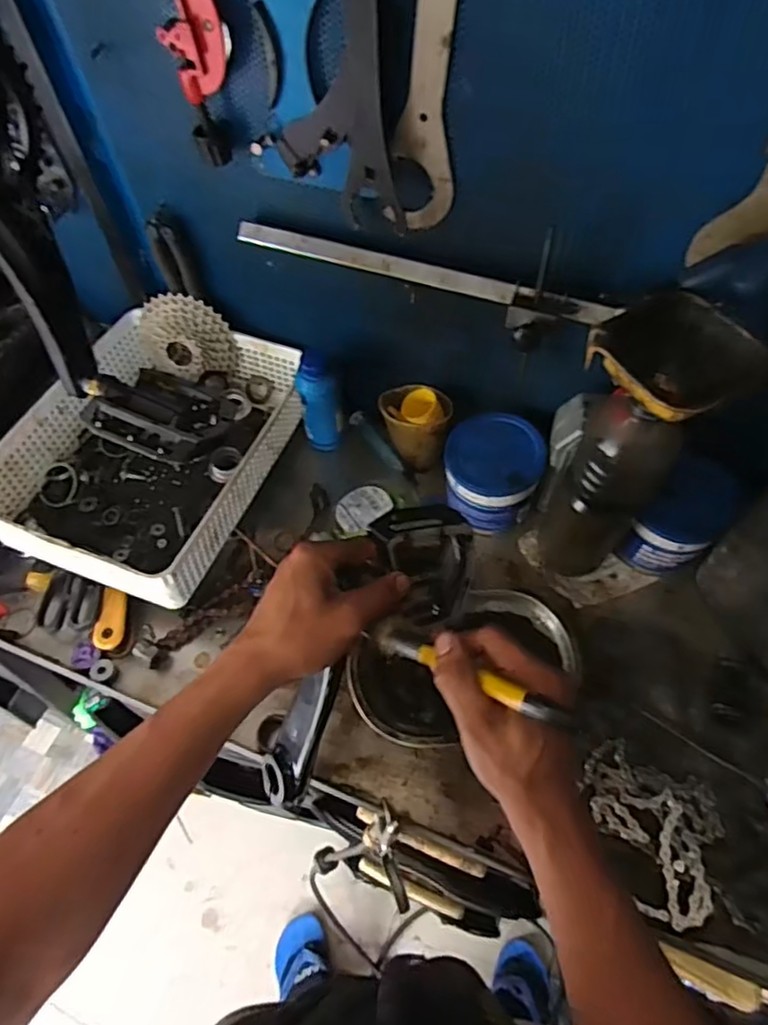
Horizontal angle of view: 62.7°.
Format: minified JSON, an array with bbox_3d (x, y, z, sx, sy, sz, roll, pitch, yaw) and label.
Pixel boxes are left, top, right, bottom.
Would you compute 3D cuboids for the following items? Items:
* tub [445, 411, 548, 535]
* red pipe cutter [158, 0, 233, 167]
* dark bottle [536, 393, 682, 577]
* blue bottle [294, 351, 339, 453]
[{"bbox_3d":[0.119,-0.045,0.698,0.100,0.084,0.106,-2,57,3],"label":"tub"},{"bbox_3d":[-0.145,-0.361,0.505,0.052,0.153,0.028,7,60,7],"label":"red pipe cutter"},{"bbox_3d":[0.202,-0.015,0.594,0.087,0.237,0.062,18,60,15],"label":"dark bottle"},{"bbox_3d":[-0.076,-0.121,0.741,0.042,0.147,0.034,-10,57,-2],"label":"blue bottle"}]

